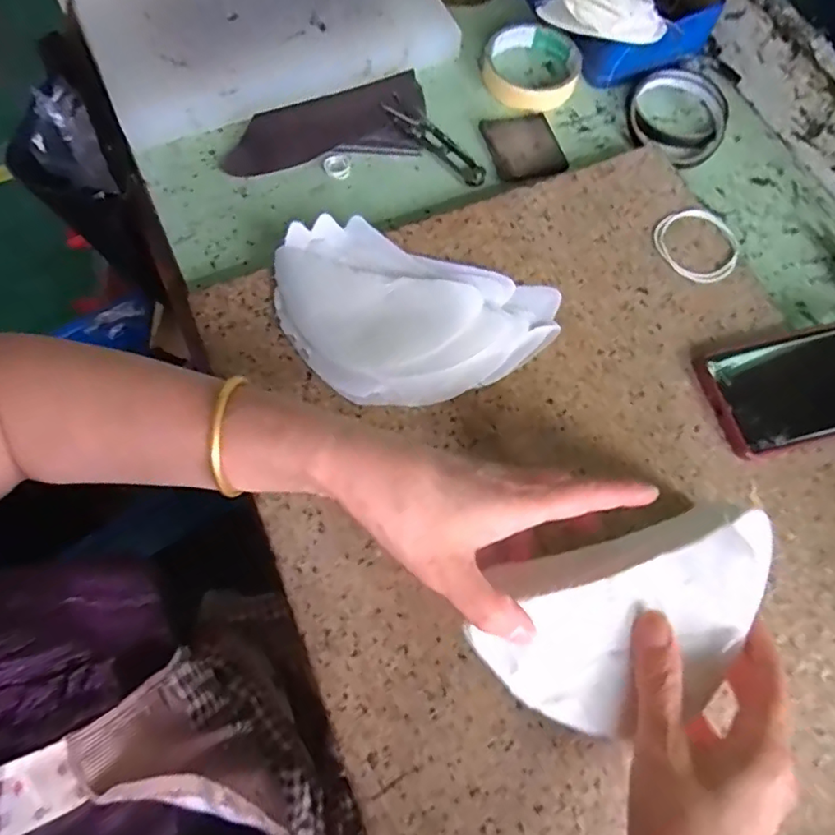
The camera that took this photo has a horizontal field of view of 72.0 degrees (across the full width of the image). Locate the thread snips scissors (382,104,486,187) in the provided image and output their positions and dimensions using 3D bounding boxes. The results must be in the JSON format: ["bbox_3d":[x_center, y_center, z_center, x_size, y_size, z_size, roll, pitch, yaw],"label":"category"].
[{"bbox_3d":[0.014,-0.234,0.481,0.023,0.009,0.113,-42,76,-17],"label":"thread snips scissors"}]

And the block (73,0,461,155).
[{"bbox_3d":[-0.141,-0.365,0.513,0.292,0.027,0.222,-25,71,-12],"label":"block"}]

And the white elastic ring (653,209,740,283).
[{"bbox_3d":[0.214,-0.135,0.434,0.063,0.004,0.074,30,70,9],"label":"white elastic ring"}]

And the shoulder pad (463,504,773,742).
[{"bbox_3d":[0.099,0.096,0.264,0.138,0.031,0.080,-14,70,-8],"label":"shoulder pad"}]

